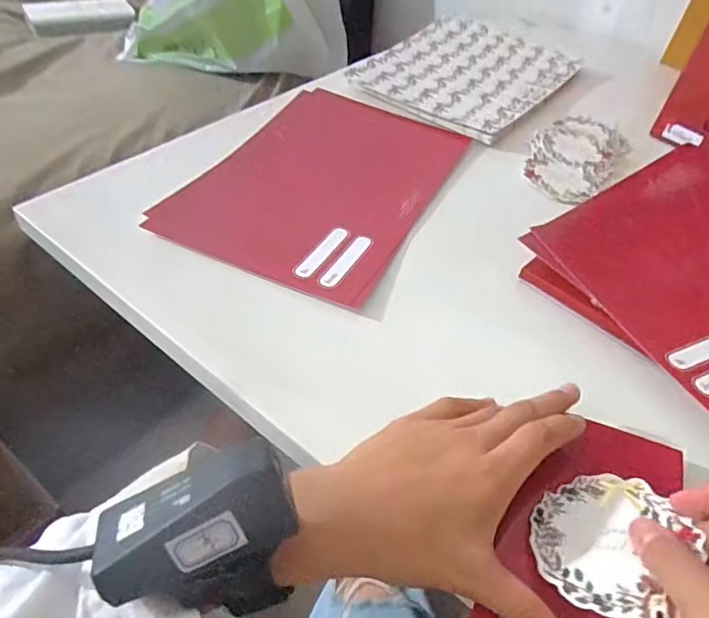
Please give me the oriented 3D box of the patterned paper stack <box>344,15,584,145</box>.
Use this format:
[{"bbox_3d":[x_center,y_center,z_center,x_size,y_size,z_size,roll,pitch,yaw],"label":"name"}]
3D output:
[{"bbox_3d":[0.130,-0.273,0.604,0.181,0.010,0.262,30,49,19],"label":"patterned paper stack"}]

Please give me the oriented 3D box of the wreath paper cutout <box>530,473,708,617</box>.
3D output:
[{"bbox_3d":[0.116,0.105,0.245,0.065,0.004,0.067,16,45,42],"label":"wreath paper cutout"}]

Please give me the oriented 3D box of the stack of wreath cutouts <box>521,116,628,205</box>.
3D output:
[{"bbox_3d":[0.213,-0.151,0.519,0.078,0.008,0.168,30,50,18],"label":"stack of wreath cutouts"}]

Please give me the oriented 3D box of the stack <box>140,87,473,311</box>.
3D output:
[{"bbox_3d":[-0.022,-0.112,0.451,0.174,0.012,0.255,22,46,12],"label":"stack"}]

